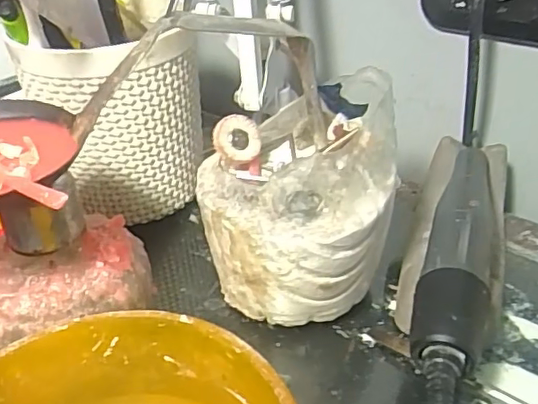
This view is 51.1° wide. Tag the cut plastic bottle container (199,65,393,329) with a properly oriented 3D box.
[{"bbox_3d":[0.013,-0.003,0.257,0.082,0.087,0.080,4,36,9],"label":"cut plastic bottle container"}]

